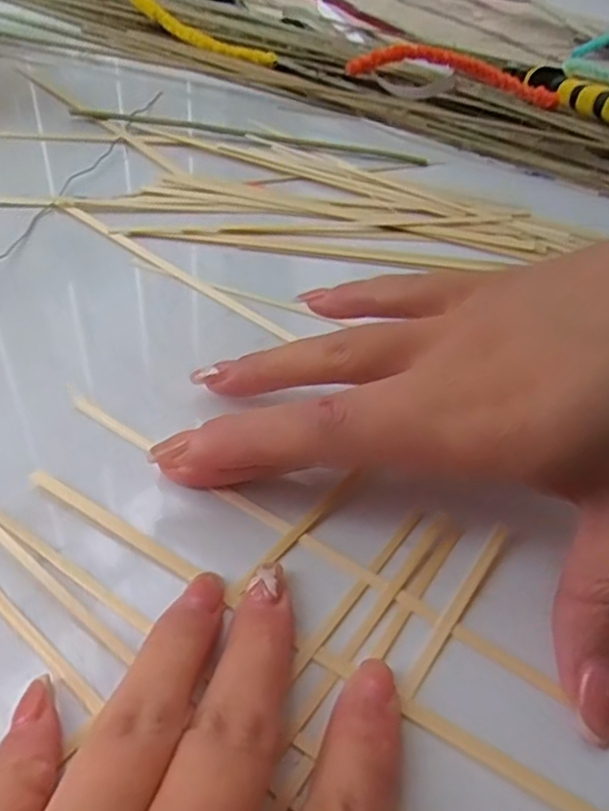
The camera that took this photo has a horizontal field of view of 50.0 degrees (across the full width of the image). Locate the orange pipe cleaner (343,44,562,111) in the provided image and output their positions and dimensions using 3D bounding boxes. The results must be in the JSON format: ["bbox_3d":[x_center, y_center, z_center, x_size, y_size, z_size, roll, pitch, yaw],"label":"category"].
[{"bbox_3d":[0.086,-0.191,0.382,0.120,0.026,0.019,18,46,10],"label":"orange pipe cleaner"}]

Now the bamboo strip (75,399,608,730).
[{"bbox_3d":[0.003,0.037,0.170,0.169,0.004,0.005,27,54,19],"label":"bamboo strip"}]

